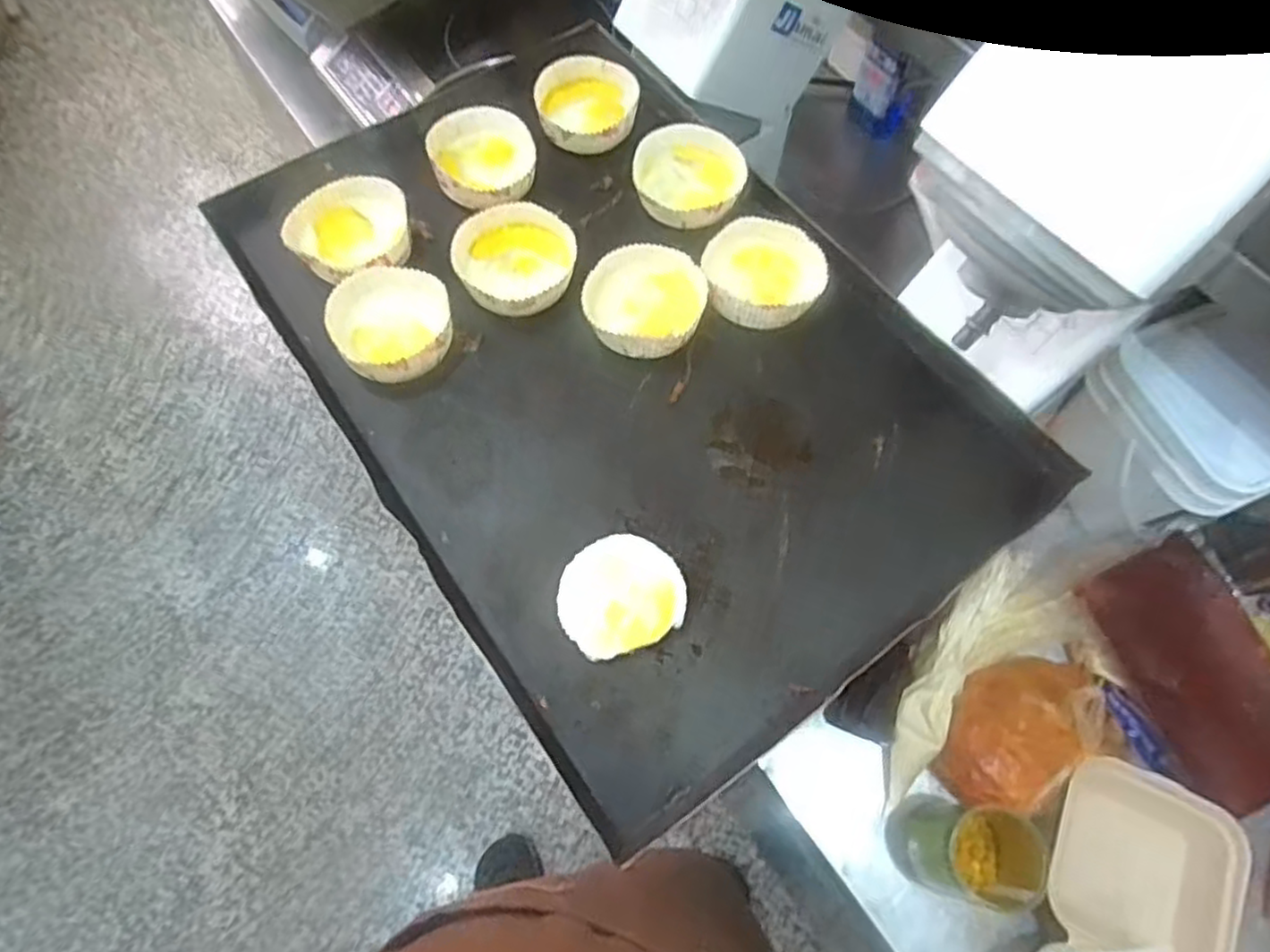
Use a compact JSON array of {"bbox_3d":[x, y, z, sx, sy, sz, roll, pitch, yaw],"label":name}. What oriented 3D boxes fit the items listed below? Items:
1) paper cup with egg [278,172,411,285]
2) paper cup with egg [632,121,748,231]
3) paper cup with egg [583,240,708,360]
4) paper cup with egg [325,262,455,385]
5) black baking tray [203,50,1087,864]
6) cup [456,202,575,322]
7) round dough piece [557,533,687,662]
[{"bbox_3d":[-0.227,-0.197,0.566,0.092,0.032,0.092,0,65,-1],"label":"paper cup with egg"},{"bbox_3d":[0.045,-0.253,0.600,0.092,0.034,0.089,0,65,-1],"label":"paper cup with egg"},{"bbox_3d":[0.008,-0.136,0.545,0.088,0.027,0.086,0,65,-1],"label":"paper cup with egg"},{"bbox_3d":[-0.183,-0.117,0.532,0.087,0.030,0.091,0,65,-1],"label":"paper cup with egg"},{"bbox_3d":[-0.032,-0.113,0.547,0.406,0.040,0.621,-33,67,-15],"label":"black baking tray"},{"bbox_3d":[-0.096,-0.173,0.560,0.094,0.026,0.094,0,65,-1],"label":"cup"},{"bbox_3d":[-0.010,0.075,0.460,0.080,0.008,0.074,0,65,-1],"label":"round dough piece"}]

